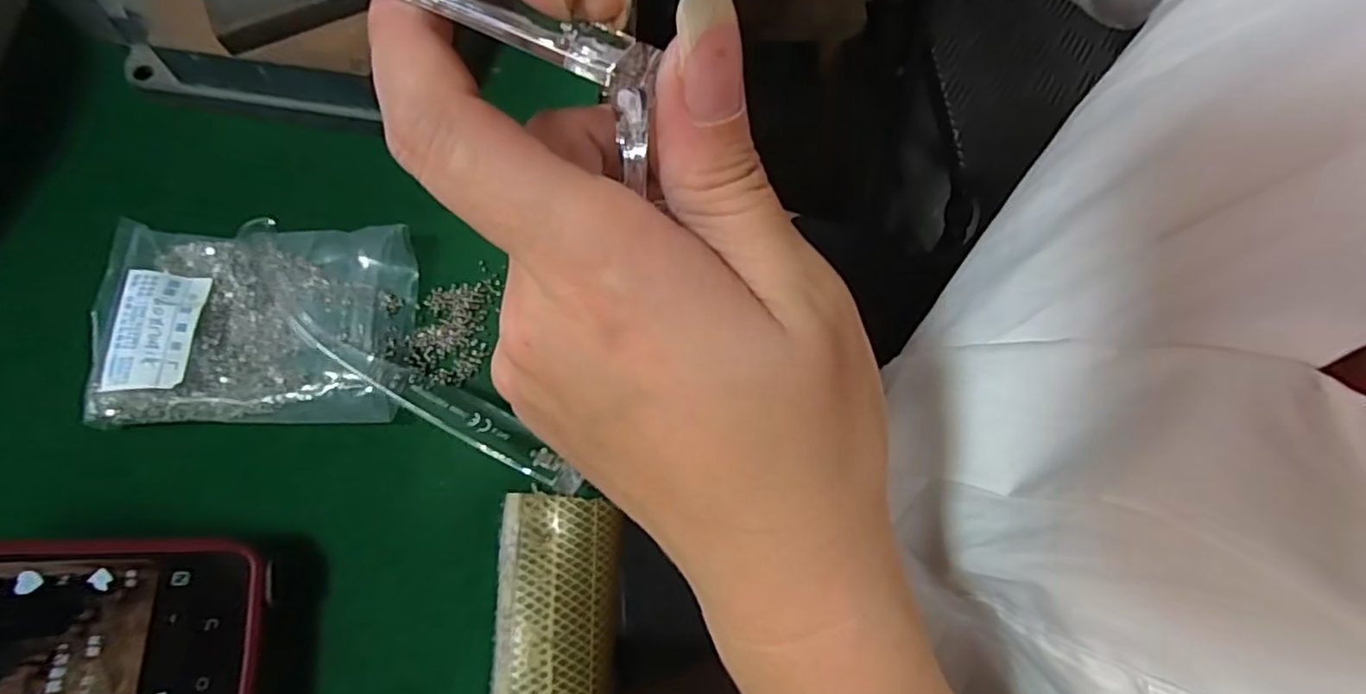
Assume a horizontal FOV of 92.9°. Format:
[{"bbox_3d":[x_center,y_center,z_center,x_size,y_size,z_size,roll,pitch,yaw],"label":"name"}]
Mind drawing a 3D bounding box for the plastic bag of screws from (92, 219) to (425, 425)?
[{"bbox_3d":[-0.161,-0.010,0.245,0.109,0.015,0.082,-4,71,-3],"label":"plastic bag of screws"}]

